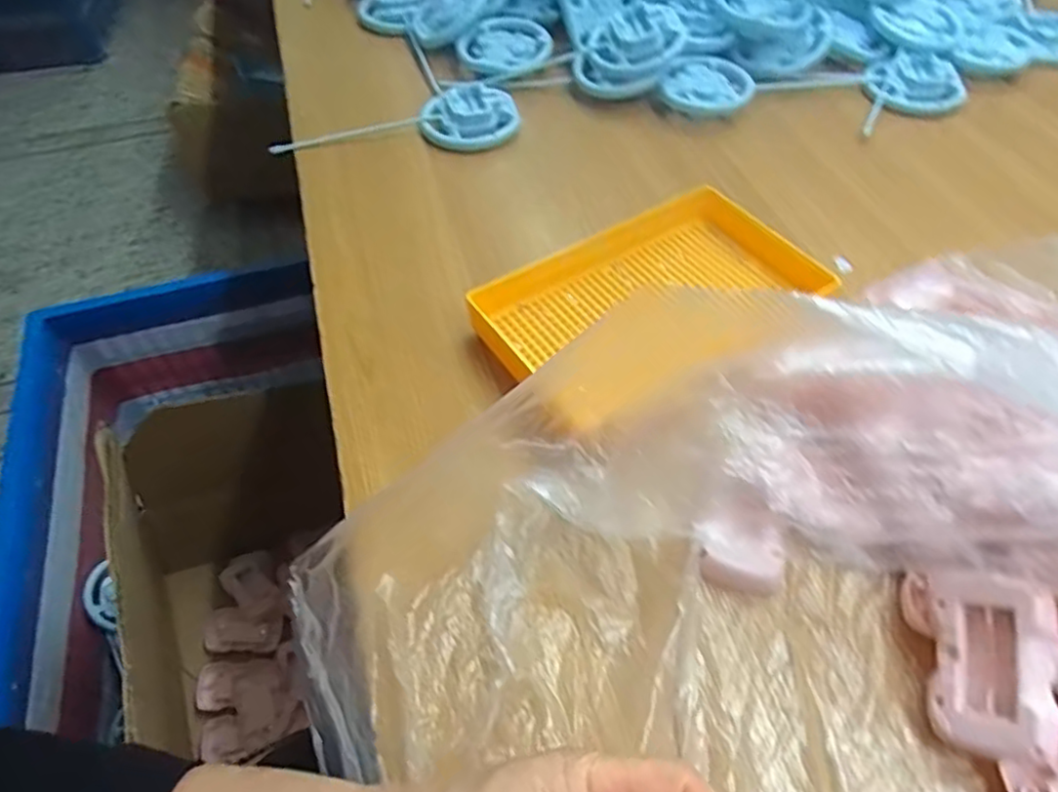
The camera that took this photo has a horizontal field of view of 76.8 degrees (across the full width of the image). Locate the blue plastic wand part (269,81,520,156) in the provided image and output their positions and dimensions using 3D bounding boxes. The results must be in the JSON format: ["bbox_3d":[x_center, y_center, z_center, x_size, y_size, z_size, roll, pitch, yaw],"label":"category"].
[{"bbox_3d":[-0.133,-0.281,0.679,0.241,0.028,0.084,-8,53,-5],"label":"blue plastic wand part"}]

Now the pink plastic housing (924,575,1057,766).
[{"bbox_3d":[0.232,0.136,0.334,0.053,0.018,0.086,-7,68,48],"label":"pink plastic housing"}]

